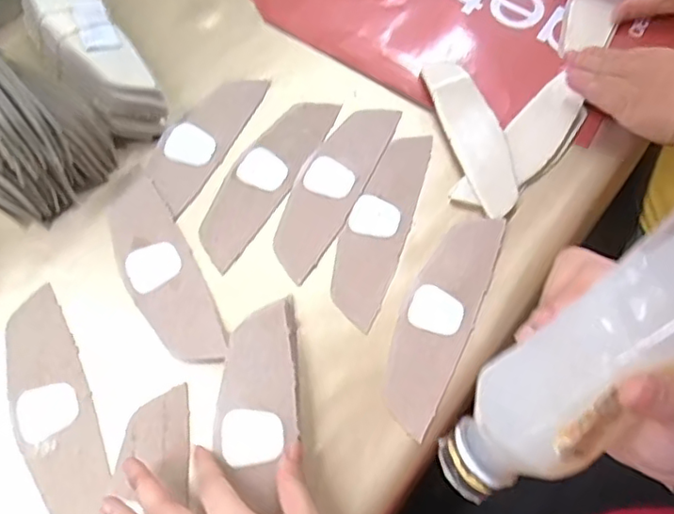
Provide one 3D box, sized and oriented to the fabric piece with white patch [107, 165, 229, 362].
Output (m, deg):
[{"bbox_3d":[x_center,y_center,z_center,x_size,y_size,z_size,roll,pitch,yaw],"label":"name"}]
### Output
[{"bbox_3d":[-0.136,0.008,0.453,0.053,0.007,0.168,-28,70,-14],"label":"fabric piece with white patch"}]

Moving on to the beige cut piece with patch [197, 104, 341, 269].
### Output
[{"bbox_3d":[-0.059,-0.070,0.494,0.050,0.008,0.172,28,70,13],"label":"beige cut piece with patch"}]

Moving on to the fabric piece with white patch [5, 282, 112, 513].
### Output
[{"bbox_3d":[-0.196,0.102,0.407,0.051,0.005,0.163,-19,70,-13],"label":"fabric piece with white patch"}]

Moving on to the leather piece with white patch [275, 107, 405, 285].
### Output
[{"bbox_3d":[-0.004,-0.062,0.492,0.050,0.006,0.173,25,67,9],"label":"leather piece with white patch"}]

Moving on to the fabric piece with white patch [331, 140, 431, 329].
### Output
[{"bbox_3d":[0.036,-0.029,0.480,0.048,0.006,0.174,21,67,7],"label":"fabric piece with white patch"}]

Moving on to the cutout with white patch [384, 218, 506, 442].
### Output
[{"bbox_3d":[0.078,0.042,0.448,0.052,0.005,0.174,25,68,11],"label":"cutout with white patch"}]

